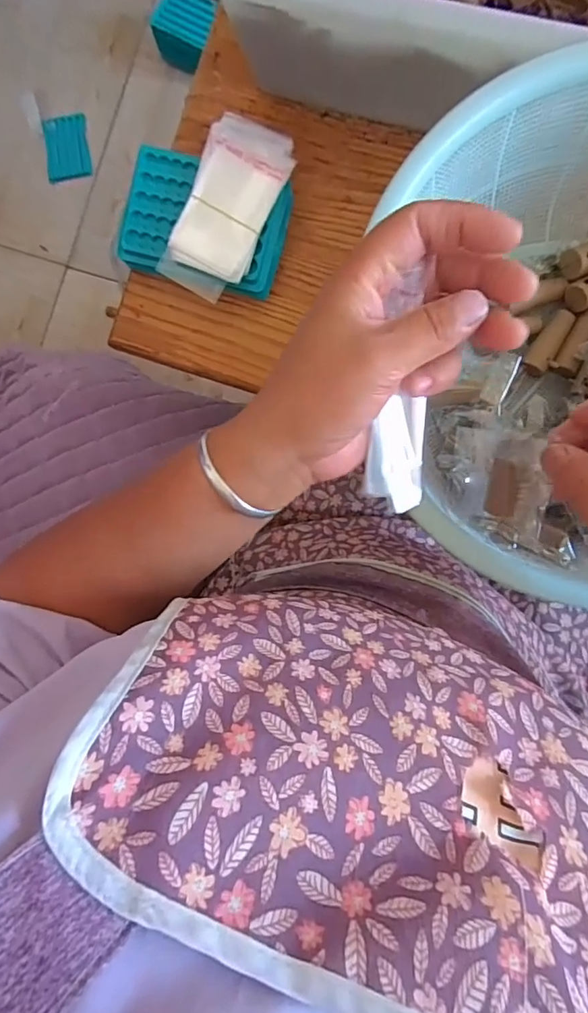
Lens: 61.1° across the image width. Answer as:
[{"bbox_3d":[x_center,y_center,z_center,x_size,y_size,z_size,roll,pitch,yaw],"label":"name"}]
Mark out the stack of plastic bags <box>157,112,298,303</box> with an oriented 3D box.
[{"bbox_3d":[-0.054,-0.243,0.406,0.070,0.014,0.139,27,98,1],"label":"stack of plastic bags"}]

